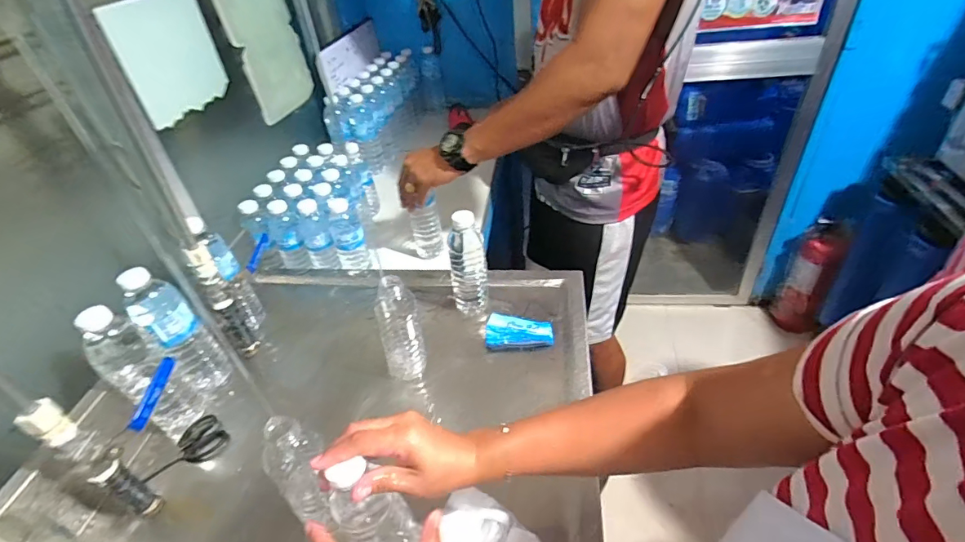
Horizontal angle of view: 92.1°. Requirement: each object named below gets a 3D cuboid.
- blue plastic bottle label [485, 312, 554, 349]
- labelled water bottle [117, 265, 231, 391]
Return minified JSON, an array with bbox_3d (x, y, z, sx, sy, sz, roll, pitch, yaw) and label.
[{"bbox_3d":[0.057,0.096,0.725,0.102,0.026,0.059,-1,40,7],"label":"blue plastic bottle label"},{"bbox_3d":[-0.418,0.083,0.637,0.056,0.201,0.060,28,50,34],"label":"labelled water bottle"}]

